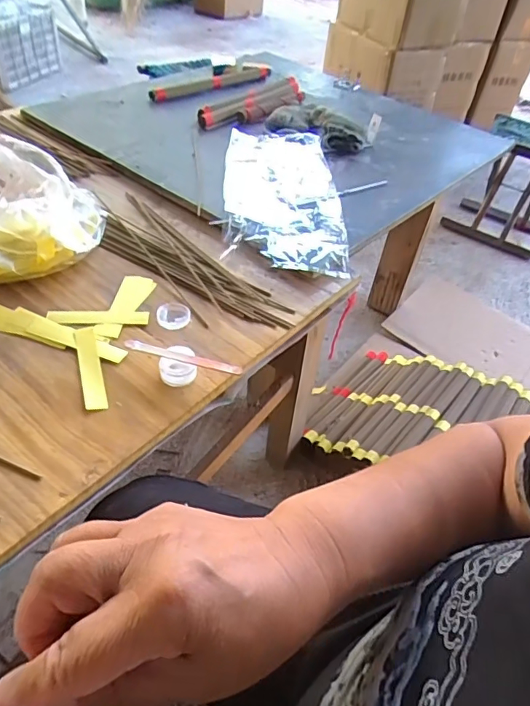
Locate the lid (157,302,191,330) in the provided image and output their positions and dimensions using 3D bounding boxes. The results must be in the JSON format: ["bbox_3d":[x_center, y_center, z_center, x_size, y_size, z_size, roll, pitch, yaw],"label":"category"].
[{"bbox_3d":[-0.105,-0.044,0.576,0.038,0.006,0.038,4,44,-4],"label":"lid"}]

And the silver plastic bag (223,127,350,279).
[{"bbox_3d":[0.026,-0.250,0.770,0.174,0.036,0.383,2,45,-6],"label":"silver plastic bag"}]

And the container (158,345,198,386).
[{"bbox_3d":[-0.090,0.014,0.510,0.037,0.029,0.031,-9,47,-17],"label":"container"}]

